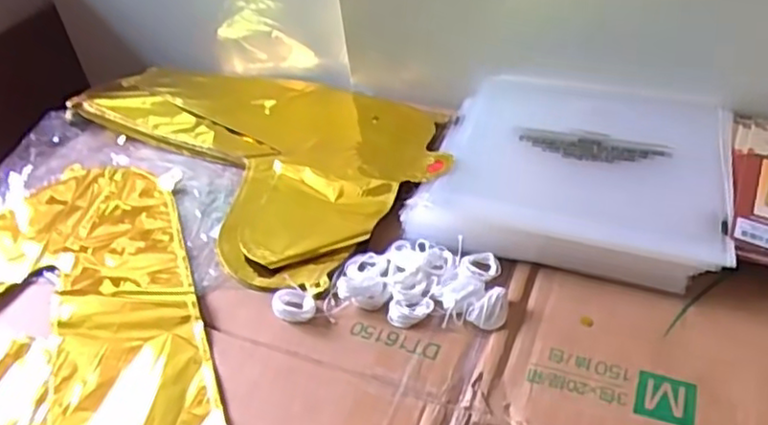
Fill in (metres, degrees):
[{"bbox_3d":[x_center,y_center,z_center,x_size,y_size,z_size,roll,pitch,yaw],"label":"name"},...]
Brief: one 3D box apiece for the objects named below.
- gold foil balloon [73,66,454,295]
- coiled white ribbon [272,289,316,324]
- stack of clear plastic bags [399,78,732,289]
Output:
[{"bbox_3d":[-0.119,-0.077,0.674,0.246,0.043,0.422,-33,47,-26],"label":"gold foil balloon"},{"bbox_3d":[-0.063,0.064,0.484,0.028,0.013,0.028,-4,41,4],"label":"coiled white ribbon"},{"bbox_3d":[0.156,-0.042,0.560,0.228,0.032,0.235,8,43,18],"label":"stack of clear plastic bags"}]

